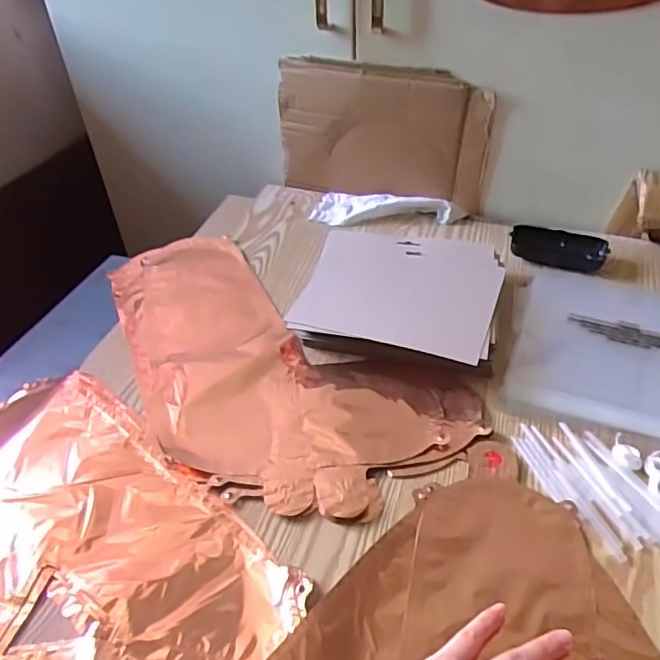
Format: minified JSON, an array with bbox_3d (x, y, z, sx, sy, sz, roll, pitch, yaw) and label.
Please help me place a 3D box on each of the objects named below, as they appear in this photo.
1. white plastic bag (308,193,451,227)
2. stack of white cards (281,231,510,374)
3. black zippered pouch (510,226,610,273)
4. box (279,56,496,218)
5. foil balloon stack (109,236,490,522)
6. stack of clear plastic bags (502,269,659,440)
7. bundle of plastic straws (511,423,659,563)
[{"bbox_3d":[0.067,-0.160,0.760,0.177,0.026,0.069,12,42,16],"label":"white plastic bag"},{"bbox_3d":[0.076,-0.035,0.611,0.198,0.041,0.188,10,41,14],"label":"stack of white cards"},{"bbox_3d":[0.274,-0.099,0.683,0.109,0.025,0.044,9,41,12],"label":"black zippered pouch"},{"bbox_3d":[0.064,-0.246,0.741,0.270,0.176,0.027,13,42,17],"label":"box"},{"bbox_3d":[-0.094,0.024,0.589,0.228,0.007,0.459,-33,49,-31],"label":"foil balloon stack"},{"bbox_3d":[0.294,0.013,0.568,0.204,0.014,0.229,13,42,17],"label":"stack of clear plastic bags"},{"bbox_3d":[0.213,0.129,0.444,0.068,0.007,0.158,-16,42,-16],"label":"bundle of plastic straws"}]

